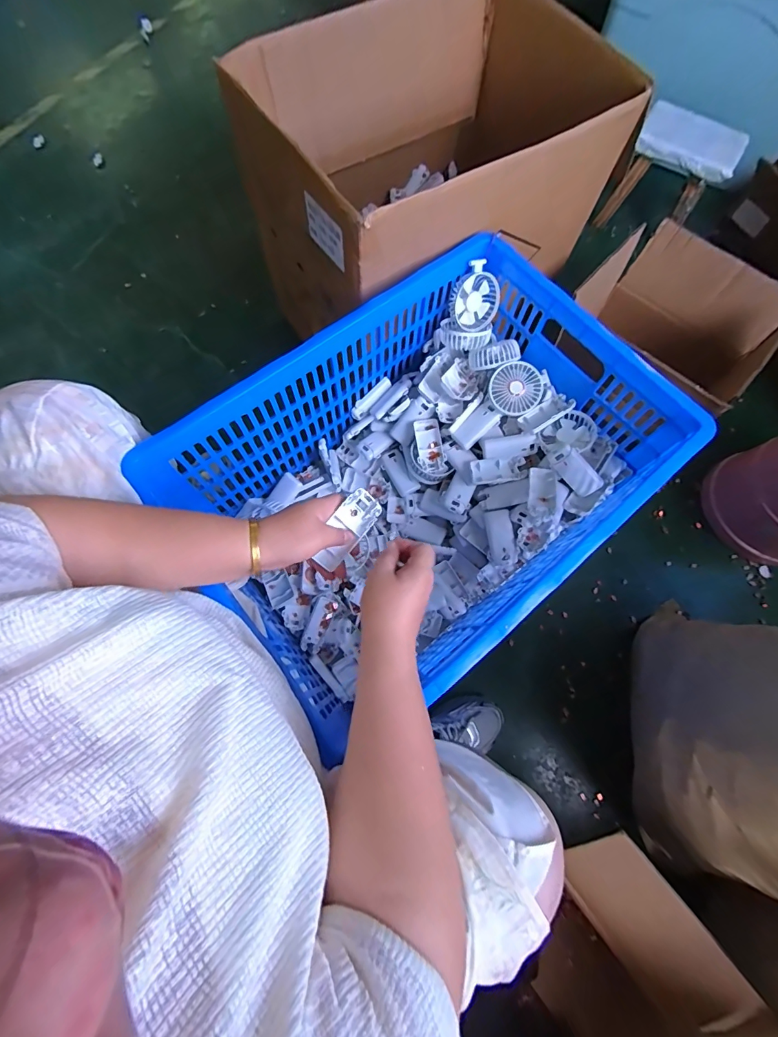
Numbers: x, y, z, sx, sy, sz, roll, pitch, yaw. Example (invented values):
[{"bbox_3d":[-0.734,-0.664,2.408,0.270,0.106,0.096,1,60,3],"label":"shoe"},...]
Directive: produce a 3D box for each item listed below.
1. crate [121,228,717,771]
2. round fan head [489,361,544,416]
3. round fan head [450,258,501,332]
[{"bbox_3d":[0.056,-0.057,0.686,0.634,0.293,0.471,-35,77,-11],"label":"crate"},{"bbox_3d":[0.215,-0.220,0.711,0.085,0.021,0.085,-35,88,15],"label":"round fan head"},{"bbox_3d":[0.153,-0.380,0.720,0.096,0.112,0.036,-1,41,-19],"label":"round fan head"}]

